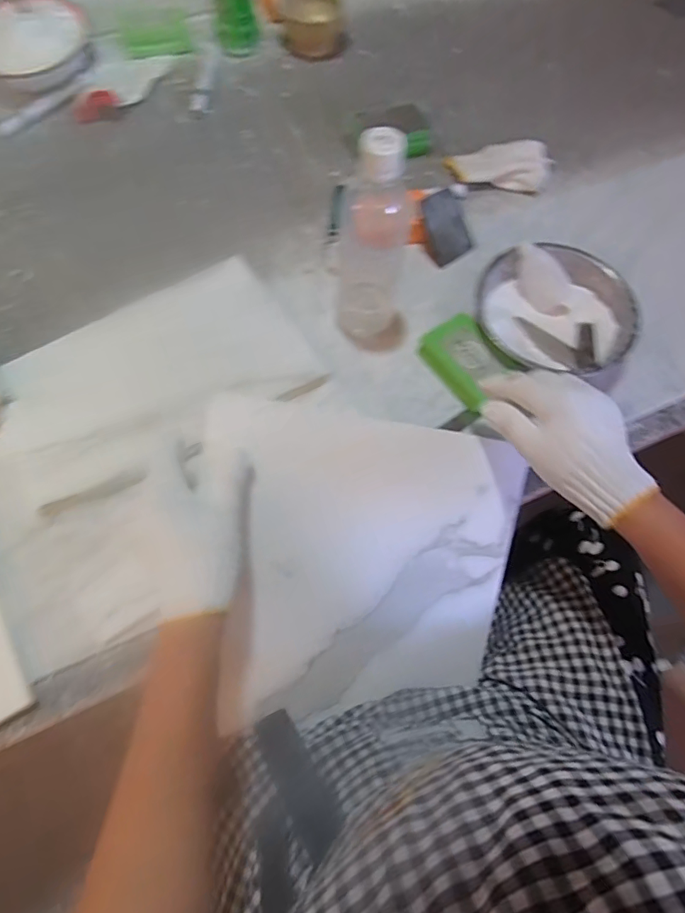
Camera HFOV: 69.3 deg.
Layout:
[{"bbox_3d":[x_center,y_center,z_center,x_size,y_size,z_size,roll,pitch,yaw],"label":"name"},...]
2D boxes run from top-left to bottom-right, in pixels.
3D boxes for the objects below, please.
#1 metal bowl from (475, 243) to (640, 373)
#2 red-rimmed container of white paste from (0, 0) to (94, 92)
[{"bbox_3d":[0.223,-0.151,0.531,0.160,0.053,0.153,0,69,0],"label":"metal bowl"},{"bbox_3d":[-0.429,-0.567,0.684,0.158,0.051,0.136,-15,70,-6],"label":"red-rimmed container of white paste"}]

